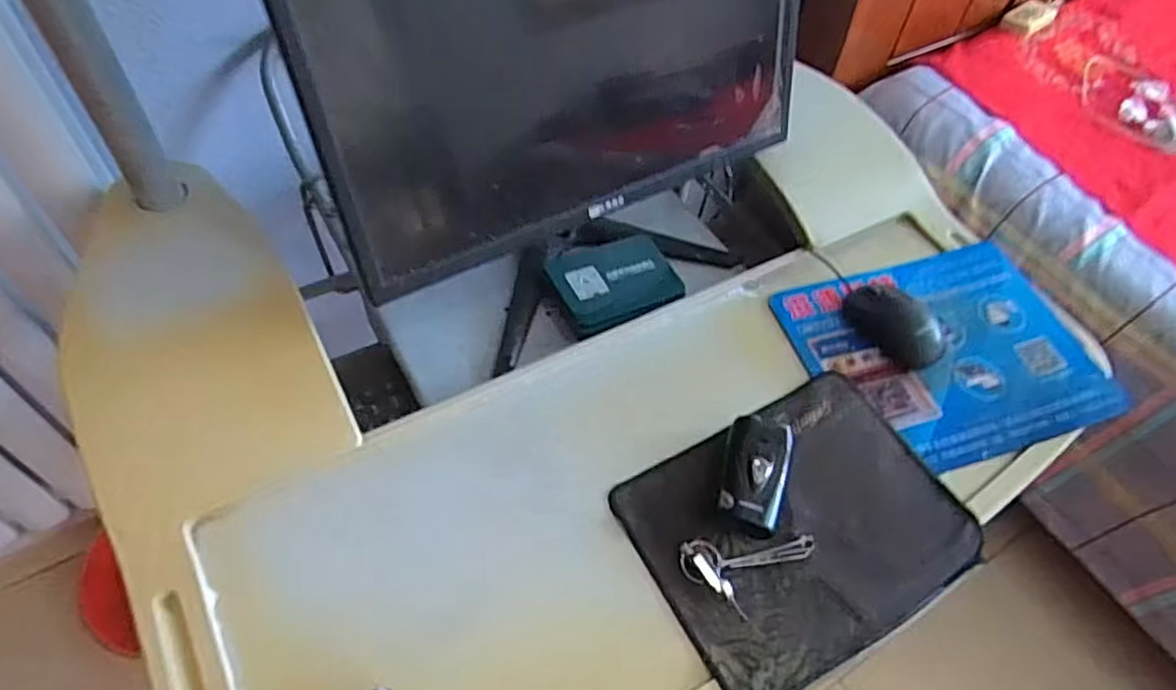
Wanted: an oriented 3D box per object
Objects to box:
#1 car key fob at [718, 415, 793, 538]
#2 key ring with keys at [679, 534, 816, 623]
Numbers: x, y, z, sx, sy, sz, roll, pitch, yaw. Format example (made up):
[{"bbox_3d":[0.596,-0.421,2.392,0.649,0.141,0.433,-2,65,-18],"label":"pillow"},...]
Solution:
[{"bbox_3d":[0.129,0.100,0.553,0.049,0.029,0.093,16,54,7],"label":"car key fob"},{"bbox_3d":[0.120,0.165,0.515,0.099,0.017,0.055,1,54,-5],"label":"key ring with keys"}]

